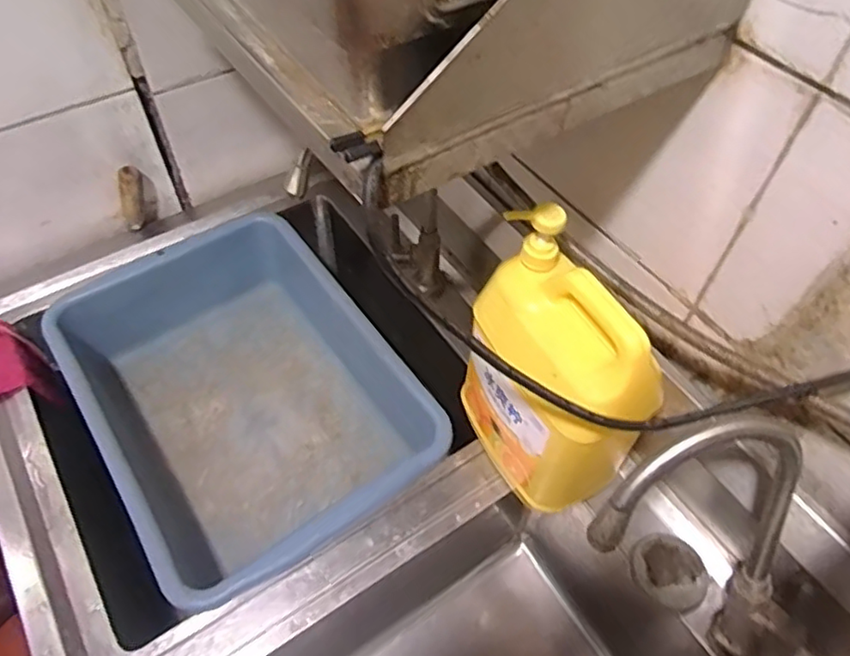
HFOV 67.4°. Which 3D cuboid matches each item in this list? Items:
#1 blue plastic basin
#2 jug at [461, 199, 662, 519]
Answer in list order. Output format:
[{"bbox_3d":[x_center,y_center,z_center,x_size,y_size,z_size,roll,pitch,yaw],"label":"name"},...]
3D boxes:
[{"bbox_3d":[-0.230,0.096,0.892,0.402,0.157,0.508,-29,59,-21],"label":"blue plastic basin"},{"bbox_3d":[0.123,0.056,0.634,0.100,0.296,0.202,-29,59,-21],"label":"jug"}]

